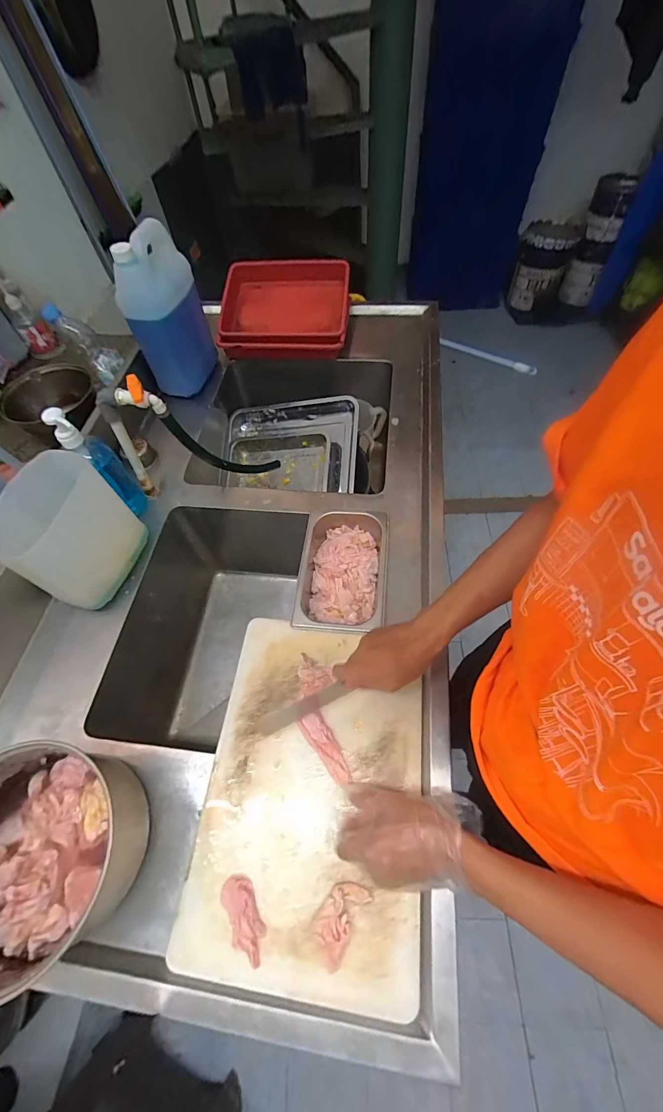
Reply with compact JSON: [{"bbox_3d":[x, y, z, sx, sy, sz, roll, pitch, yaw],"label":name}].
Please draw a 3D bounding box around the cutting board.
[{"bbox_3d":[-0.027,0.319,0.547,0.297,0.030,0.432,5,60,7],"label":"cutting board"}]

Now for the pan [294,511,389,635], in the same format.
[{"bbox_3d":[0.025,0.033,0.743,0.154,0.075,0.259,4,60,6],"label":"pan"}]

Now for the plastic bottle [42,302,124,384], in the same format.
[{"bbox_3d":[-0.549,-0.484,0.857,0.095,0.160,0.070,30,66,19],"label":"plastic bottle"}]

